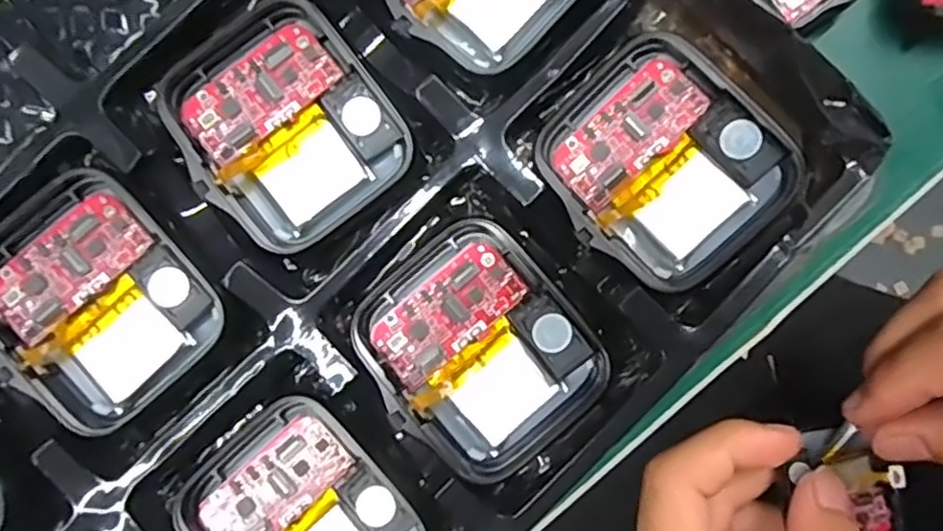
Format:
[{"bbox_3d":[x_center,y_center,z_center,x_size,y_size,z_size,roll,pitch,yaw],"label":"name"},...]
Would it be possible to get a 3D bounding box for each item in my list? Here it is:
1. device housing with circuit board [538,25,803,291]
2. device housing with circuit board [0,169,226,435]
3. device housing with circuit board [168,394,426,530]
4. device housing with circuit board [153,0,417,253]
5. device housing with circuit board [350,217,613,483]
[{"bbox_3d":[0.037,-0.019,0.130,0.038,0.005,0.042,-41,83,9],"label":"device housing with circuit board"},{"bbox_3d":[-0.071,0.006,0.127,0.036,0.012,0.041,-43,86,0],"label":"device housing with circuit board"},{"bbox_3d":[-0.032,0.049,0.130,0.036,0.006,0.043,-42,86,0],"label":"device housing with circuit board"},{"bbox_3d":[-0.037,-0.028,0.132,0.037,0.012,0.043,-37,86,0],"label":"device housing with circuit board"},{"bbox_3d":[0.001,0.016,0.129,0.036,0.009,0.042,-38,86,0],"label":"device housing with circuit board"}]

